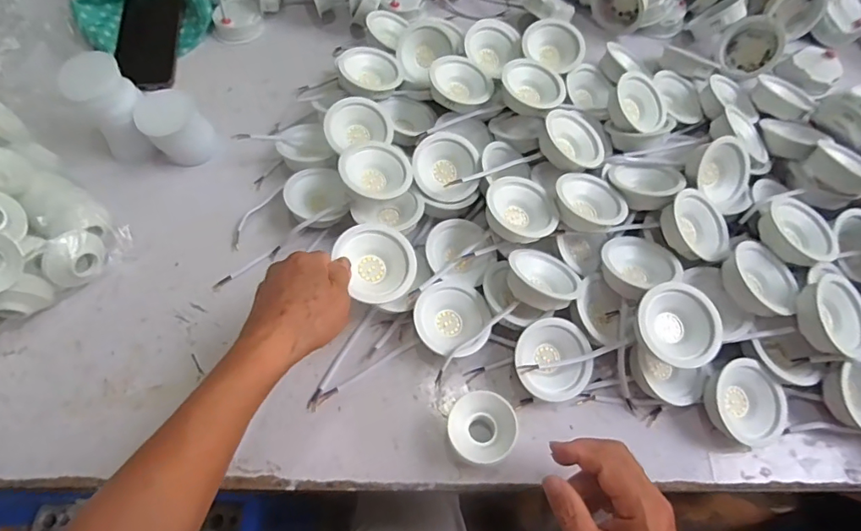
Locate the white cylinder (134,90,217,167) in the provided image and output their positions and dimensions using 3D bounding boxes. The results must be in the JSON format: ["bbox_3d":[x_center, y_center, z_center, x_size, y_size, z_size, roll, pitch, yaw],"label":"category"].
[{"bbox_3d":[-0.287,-0.158,0.560,0.066,0.063,0.061,-42,71,-16],"label":"white cylinder"}]

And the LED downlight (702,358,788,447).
[{"bbox_3d":[0.275,0.120,0.433,0.068,0.038,0.068,0,66,1],"label":"LED downlight"}]

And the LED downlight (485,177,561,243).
[{"bbox_3d":[0.086,-0.055,0.480,0.070,0.024,0.070,9,64,-18],"label":"LED downlight"}]

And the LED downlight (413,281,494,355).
[{"bbox_3d":[0.021,0.051,0.469,0.069,0.041,0.071,0,66,1],"label":"LED downlight"}]

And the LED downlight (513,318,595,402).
[{"bbox_3d":[0.111,0.088,0.456,0.069,0.034,0.069,0,66,1],"label":"LED downlight"}]

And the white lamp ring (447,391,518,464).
[{"bbox_3d":[0.044,0.140,0.427,0.055,0.038,0.056,0,66,1],"label":"white lamp ring"}]

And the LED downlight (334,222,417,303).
[{"bbox_3d":[-0.047,-0.001,0.441,0.059,0.029,0.068,-23,85,-17],"label":"LED downlight"}]

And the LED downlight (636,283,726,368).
[{"bbox_3d":[0.211,0.054,0.432,0.070,0.036,0.067,0,65,0],"label":"LED downlight"}]

